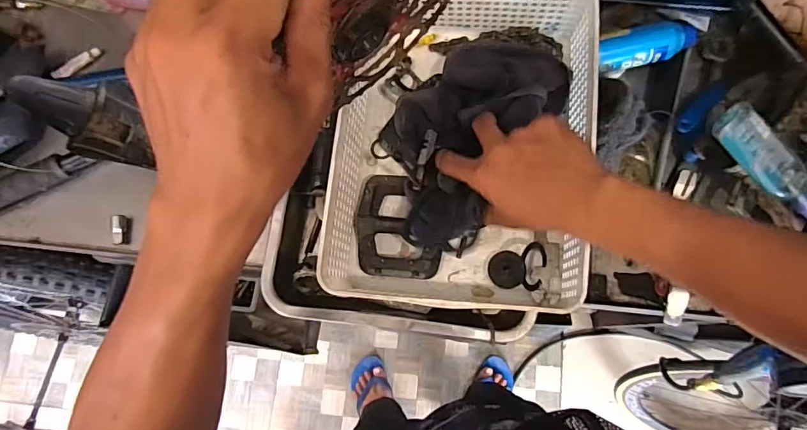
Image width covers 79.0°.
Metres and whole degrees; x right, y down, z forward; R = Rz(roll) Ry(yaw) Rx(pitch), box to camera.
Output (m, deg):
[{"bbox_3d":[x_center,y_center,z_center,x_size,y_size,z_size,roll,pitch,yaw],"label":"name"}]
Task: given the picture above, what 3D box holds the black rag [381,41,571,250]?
[{"bbox_3d":[0.062,-0.090,0.507,0.139,0.070,0.234,37,81,7],"label":"black rag"}]

